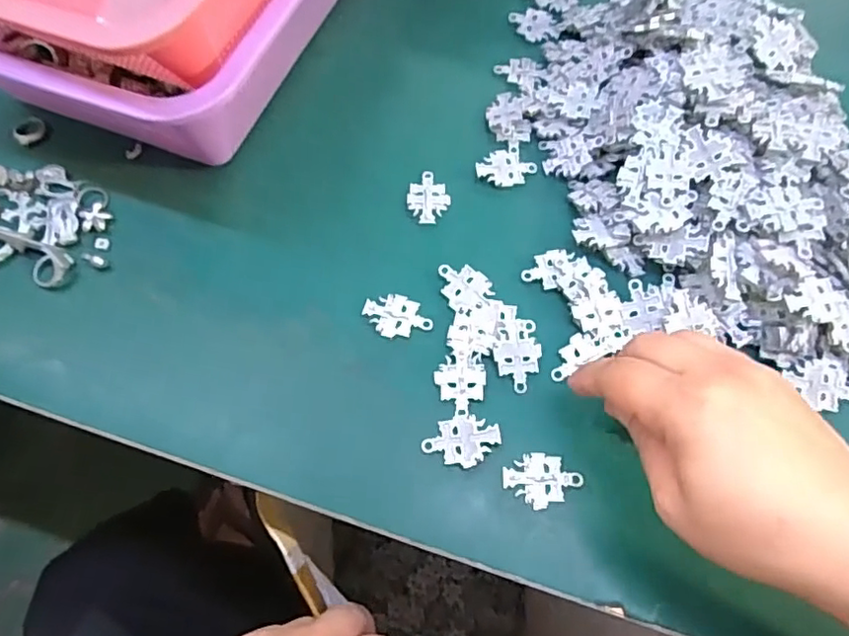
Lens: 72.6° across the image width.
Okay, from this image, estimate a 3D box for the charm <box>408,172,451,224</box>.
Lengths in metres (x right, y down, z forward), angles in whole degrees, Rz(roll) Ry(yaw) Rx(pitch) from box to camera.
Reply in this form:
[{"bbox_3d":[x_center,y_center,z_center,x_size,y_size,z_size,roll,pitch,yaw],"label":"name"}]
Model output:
[{"bbox_3d":[0.003,-0.074,0.352,0.025,0.004,0.037,2,66,1],"label":"charm"}]

